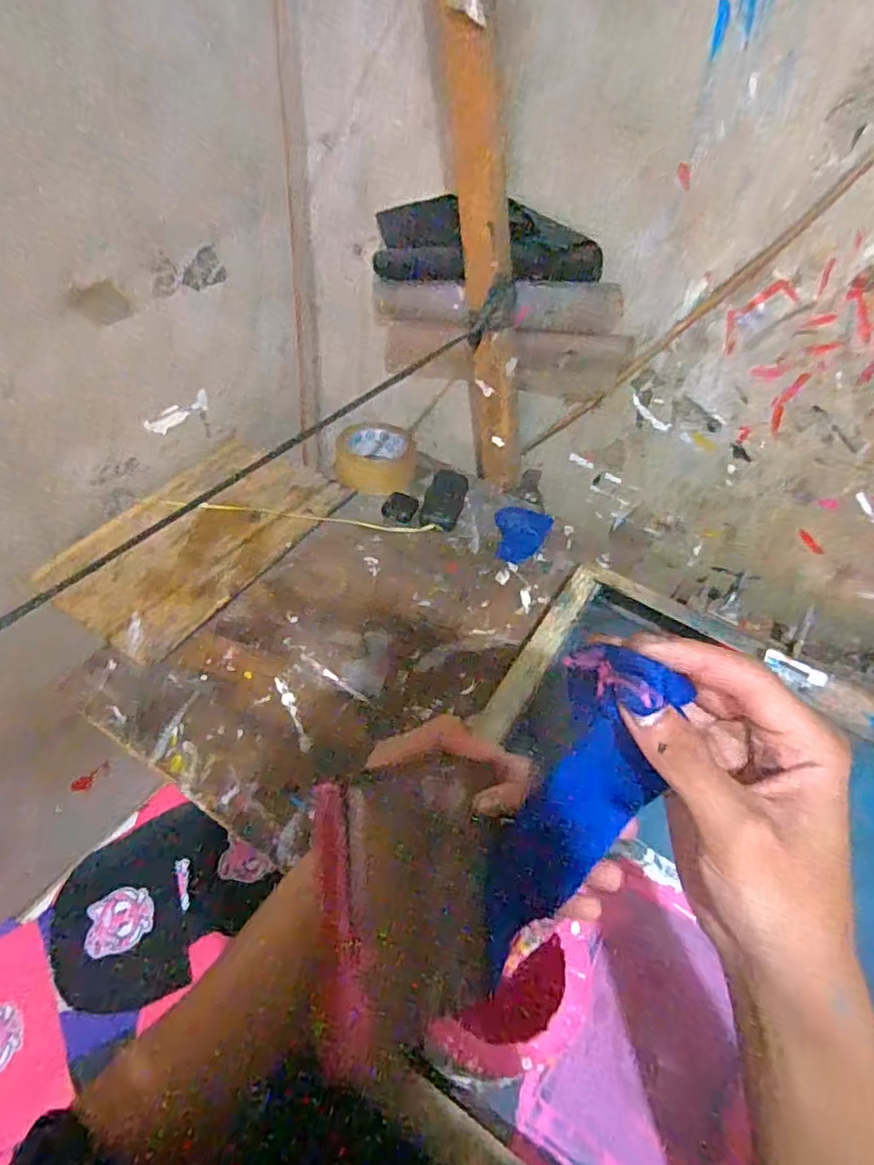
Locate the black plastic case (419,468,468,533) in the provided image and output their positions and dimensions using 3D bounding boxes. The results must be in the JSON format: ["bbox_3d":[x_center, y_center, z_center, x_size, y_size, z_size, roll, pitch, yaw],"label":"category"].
[{"bbox_3d":[0.011,-0.114,0.854,0.050,0.017,0.104,13,49,6],"label":"black plastic case"}]

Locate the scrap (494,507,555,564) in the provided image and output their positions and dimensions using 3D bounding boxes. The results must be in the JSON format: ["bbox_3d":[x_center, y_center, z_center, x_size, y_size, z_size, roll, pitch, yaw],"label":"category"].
[{"bbox_3d":[0.108,-0.065,0.829,0.074,0.007,0.100,19,50,11],"label":"scrap"}]

